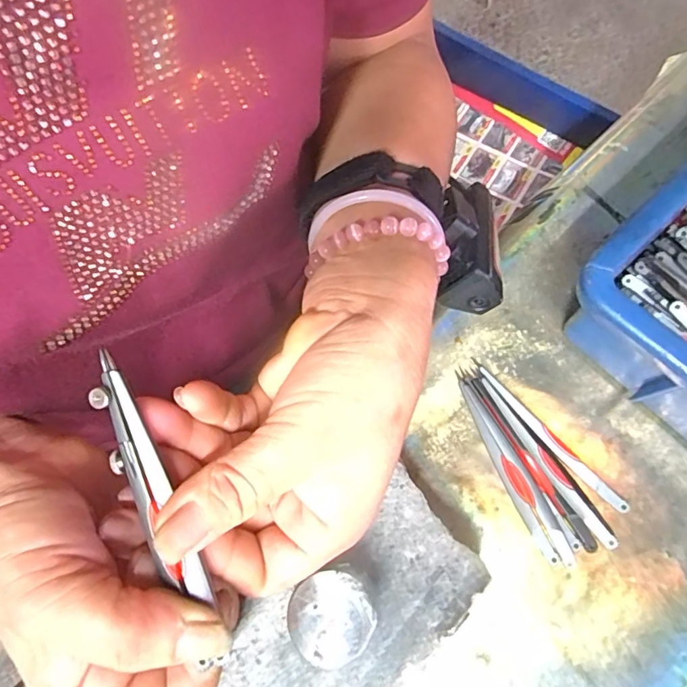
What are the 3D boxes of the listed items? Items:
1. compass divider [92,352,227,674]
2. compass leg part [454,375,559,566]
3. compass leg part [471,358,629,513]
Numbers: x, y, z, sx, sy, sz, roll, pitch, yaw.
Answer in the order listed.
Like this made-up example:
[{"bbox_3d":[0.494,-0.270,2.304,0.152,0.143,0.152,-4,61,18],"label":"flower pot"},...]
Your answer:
[{"bbox_3d":[-0.061,0.054,0.159,0.013,0.004,0.107,-21,91,-5],"label":"compass divider"},{"bbox_3d":[0.087,0.064,0.261,0.009,0.006,0.105,-21,73,-5],"label":"compass leg part"},{"bbox_3d":[0.110,0.049,0.267,0.010,0.004,0.106,-42,75,-11],"label":"compass leg part"}]

